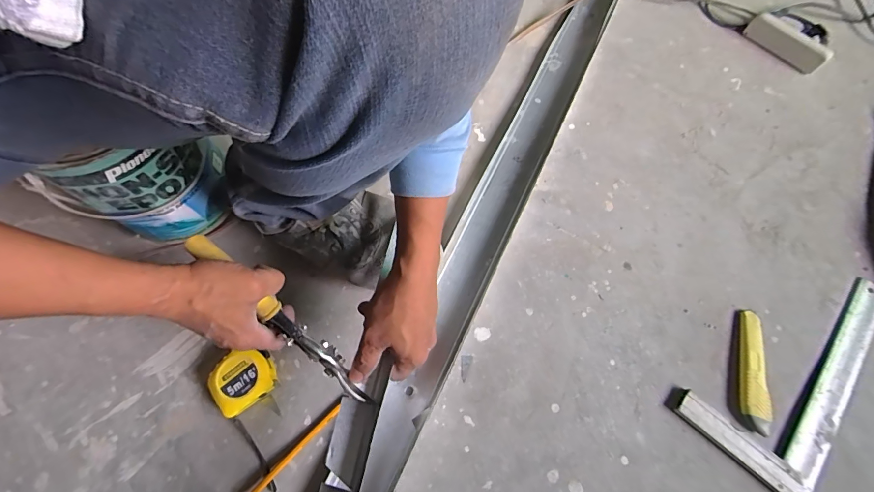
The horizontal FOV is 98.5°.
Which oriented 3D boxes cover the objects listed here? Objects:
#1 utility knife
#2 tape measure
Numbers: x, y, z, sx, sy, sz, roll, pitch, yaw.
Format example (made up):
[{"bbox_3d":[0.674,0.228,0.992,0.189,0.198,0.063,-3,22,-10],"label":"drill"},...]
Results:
[{"bbox_3d":[0.414,0.162,0.496,0.030,0.016,0.155,13,69,3],"label":"utility knife"},{"bbox_3d":[-0.240,0.165,0.467,0.073,0.034,0.067,-35,74,-14],"label":"tape measure"}]

